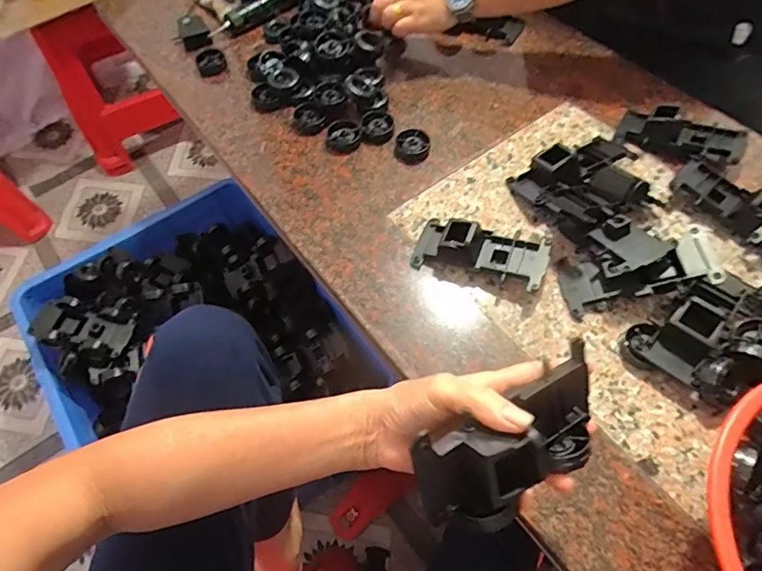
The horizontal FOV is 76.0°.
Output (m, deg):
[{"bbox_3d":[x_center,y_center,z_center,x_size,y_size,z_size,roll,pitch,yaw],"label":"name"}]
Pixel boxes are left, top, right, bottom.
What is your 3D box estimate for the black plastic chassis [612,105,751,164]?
[{"bbox_3d":[0.393,-0.202,0.635,0.148,0.041,0.071,24,63,16],"label":"black plastic chassis"}]

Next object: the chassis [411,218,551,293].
[{"bbox_3d":[0.113,-0.042,0.555,0.144,0.049,0.070,19,62,13],"label":"chassis"}]

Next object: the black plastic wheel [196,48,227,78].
[{"bbox_3d":[-0.271,-0.356,0.780,0.045,0.028,0.045,-1,59,2],"label":"black plastic wheel"}]

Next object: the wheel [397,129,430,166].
[{"bbox_3d":[0.045,-0.191,0.666,0.044,0.018,0.052,-5,59,-1],"label":"wheel"}]

